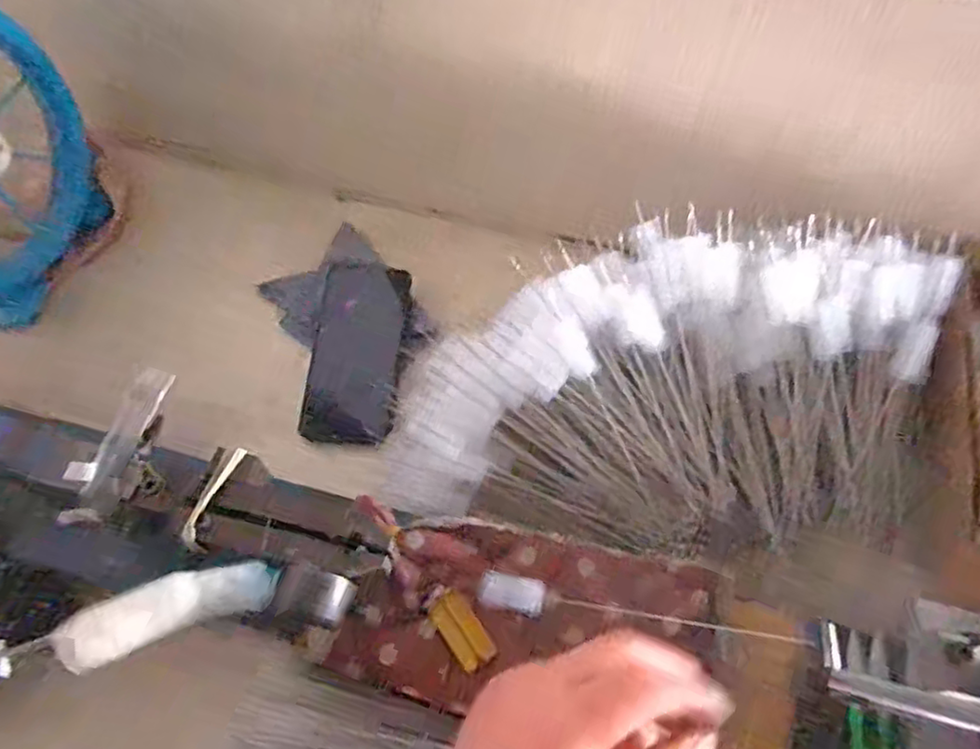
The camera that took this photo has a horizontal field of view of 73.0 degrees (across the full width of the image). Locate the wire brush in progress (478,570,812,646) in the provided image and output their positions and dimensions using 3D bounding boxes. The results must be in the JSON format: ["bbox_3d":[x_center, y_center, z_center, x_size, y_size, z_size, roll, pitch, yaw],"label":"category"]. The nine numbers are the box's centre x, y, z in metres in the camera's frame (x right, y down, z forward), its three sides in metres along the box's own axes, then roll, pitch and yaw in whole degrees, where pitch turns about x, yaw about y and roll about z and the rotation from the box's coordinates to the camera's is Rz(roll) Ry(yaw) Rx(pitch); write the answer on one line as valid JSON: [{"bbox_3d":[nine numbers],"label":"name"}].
[{"bbox_3d":[0.098,0.151,0.418,0.208,0.016,0.021,8,61,3],"label":"wire brush in progress"}]

